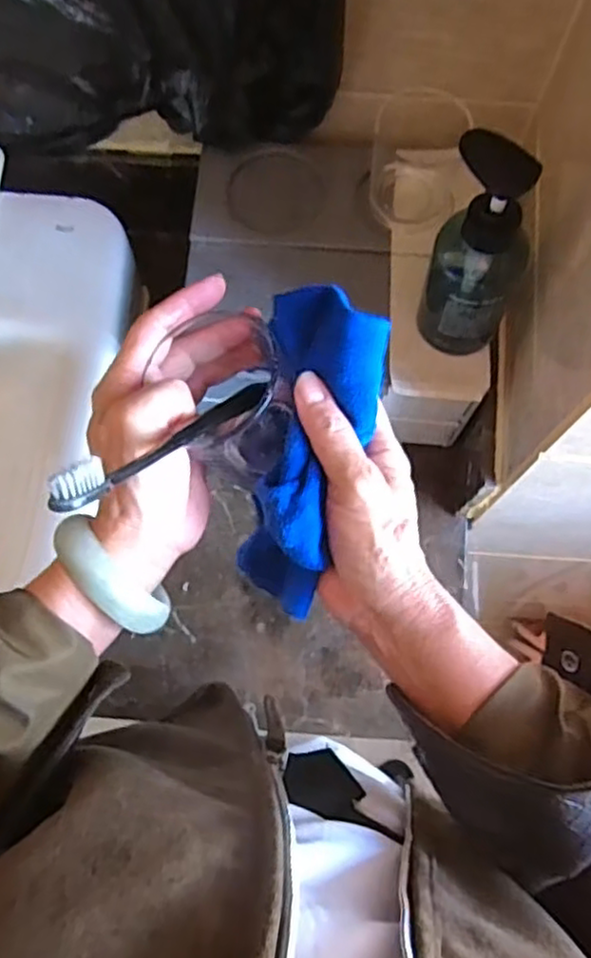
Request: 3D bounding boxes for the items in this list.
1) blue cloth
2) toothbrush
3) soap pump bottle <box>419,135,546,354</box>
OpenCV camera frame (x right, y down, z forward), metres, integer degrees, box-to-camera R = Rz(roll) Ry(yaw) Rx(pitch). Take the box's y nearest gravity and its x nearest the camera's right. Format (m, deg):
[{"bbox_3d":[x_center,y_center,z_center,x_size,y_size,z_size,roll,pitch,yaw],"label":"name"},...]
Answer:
[{"bbox_3d":[0.004,-0.010,0.345,0.059,0.064,0.162,13,102,4],"label":"blue cloth"},{"bbox_3d":[-0.054,-0.021,0.311,0.010,0.162,0.015,31,118,9],"label":"toothbrush"},{"bbox_3d":[0.124,-0.149,0.462,0.065,0.158,0.062,25,73,7],"label":"soap pump bottle"}]

